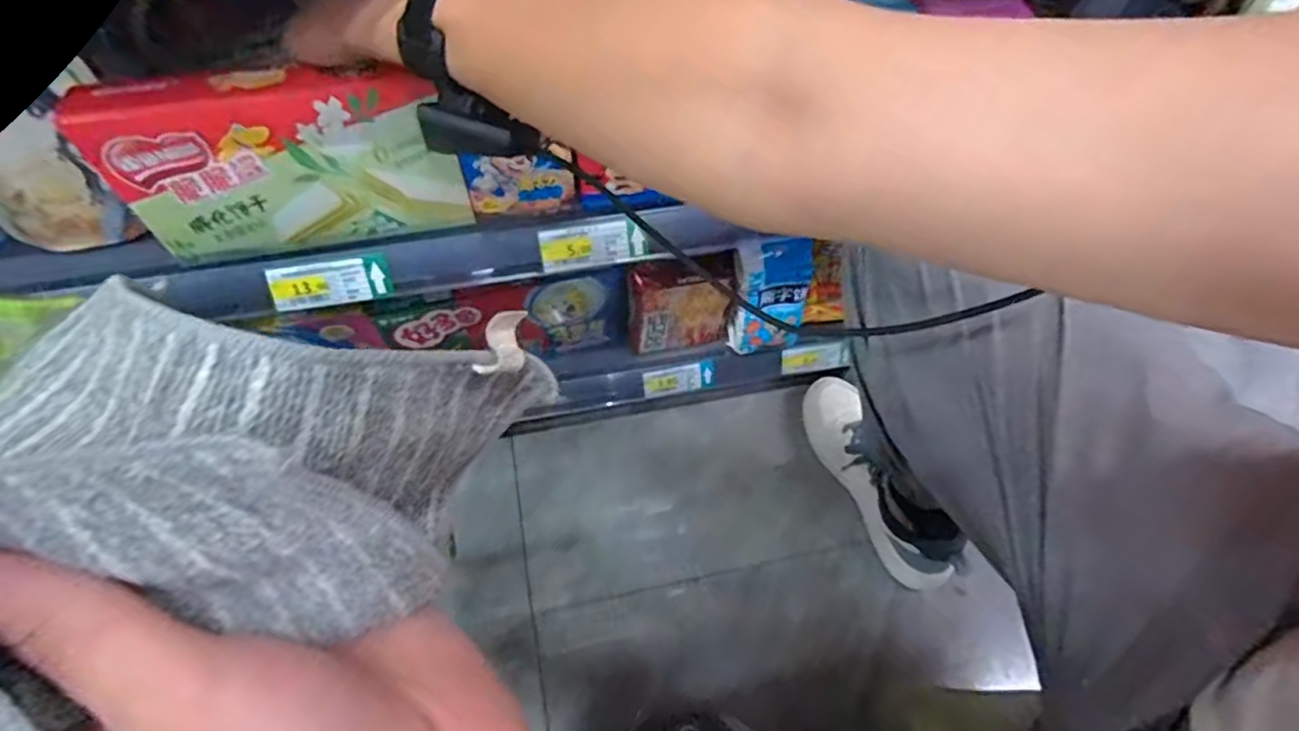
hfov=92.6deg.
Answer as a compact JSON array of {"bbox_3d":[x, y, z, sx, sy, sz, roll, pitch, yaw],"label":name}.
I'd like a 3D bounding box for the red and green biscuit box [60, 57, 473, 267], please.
[{"bbox_3d":[-0.258,-0.146,0.450,0.222,0.129,0.037,-10,62,-9],"label":"red and green biscuit box"}]

